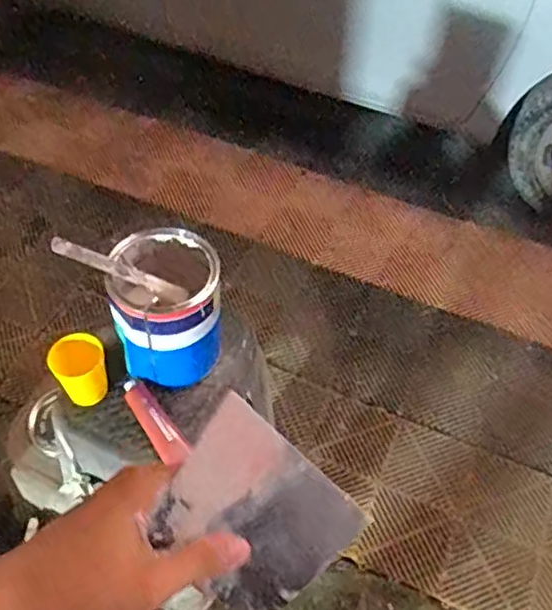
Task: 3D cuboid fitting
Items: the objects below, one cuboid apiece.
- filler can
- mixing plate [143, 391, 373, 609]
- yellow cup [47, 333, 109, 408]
[{"bbox_3d":[-0.165,0.013,1.030,0.153,0.209,0.160,1,52,-1],"label":"filler can"},{"bbox_3d":[-0.012,0.133,0.405,0.099,0.130,0.009,-47,23,-11],"label":"mixing plate"},{"bbox_3d":[-0.301,0.100,1.017,0.081,0.078,0.083,-30,59,-23],"label":"yellow cup"}]

